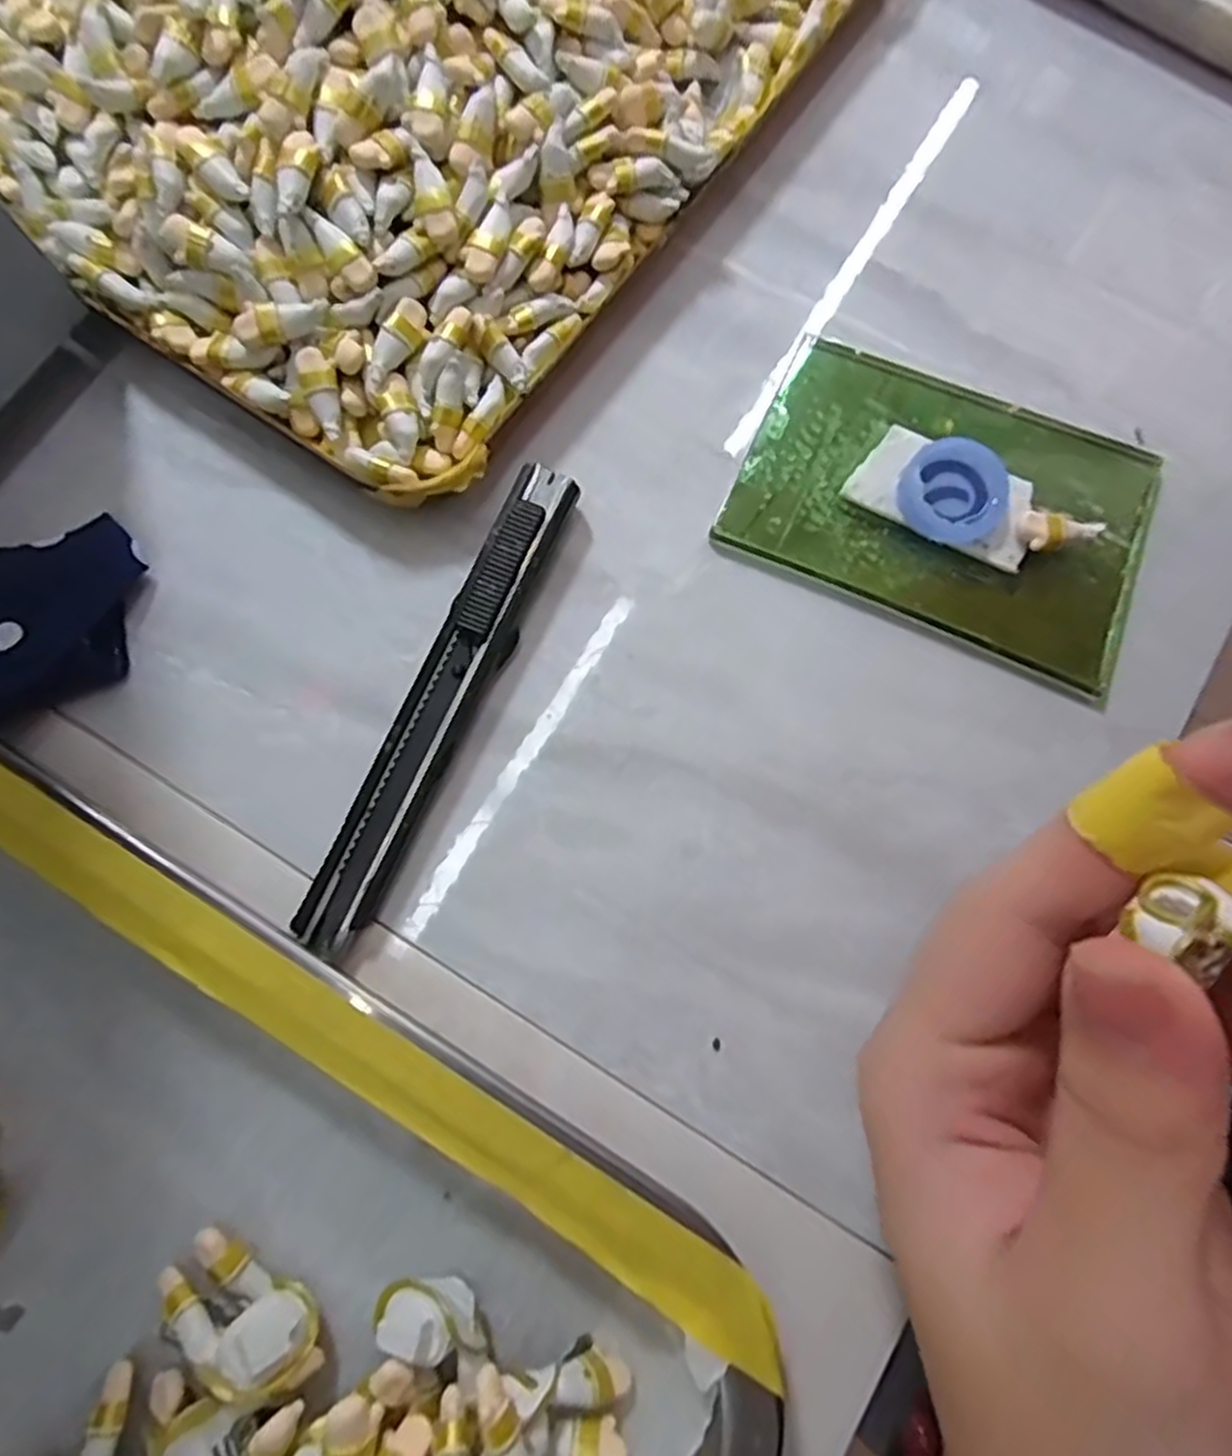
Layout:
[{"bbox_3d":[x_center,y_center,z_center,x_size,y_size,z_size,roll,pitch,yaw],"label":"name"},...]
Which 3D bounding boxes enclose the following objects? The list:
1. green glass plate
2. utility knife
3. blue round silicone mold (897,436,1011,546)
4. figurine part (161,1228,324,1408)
[{"bbox_3d":[0.086,-0.059,0.197,0.105,0.006,0.069,24,79,2],"label":"green glass plate"},{"bbox_3d":[-0.041,-0.007,0.180,0.015,0.012,0.122,24,79,2],"label":"utility knife"},{"bbox_3d":[0.086,-0.059,0.193,0.026,0.009,0.026,0,79,-3],"label":"blue round silicone mold"},{"bbox_3d":[-0.073,0.114,0.147,0.034,0.018,0.015,33,80,4],"label":"figurine part"}]

